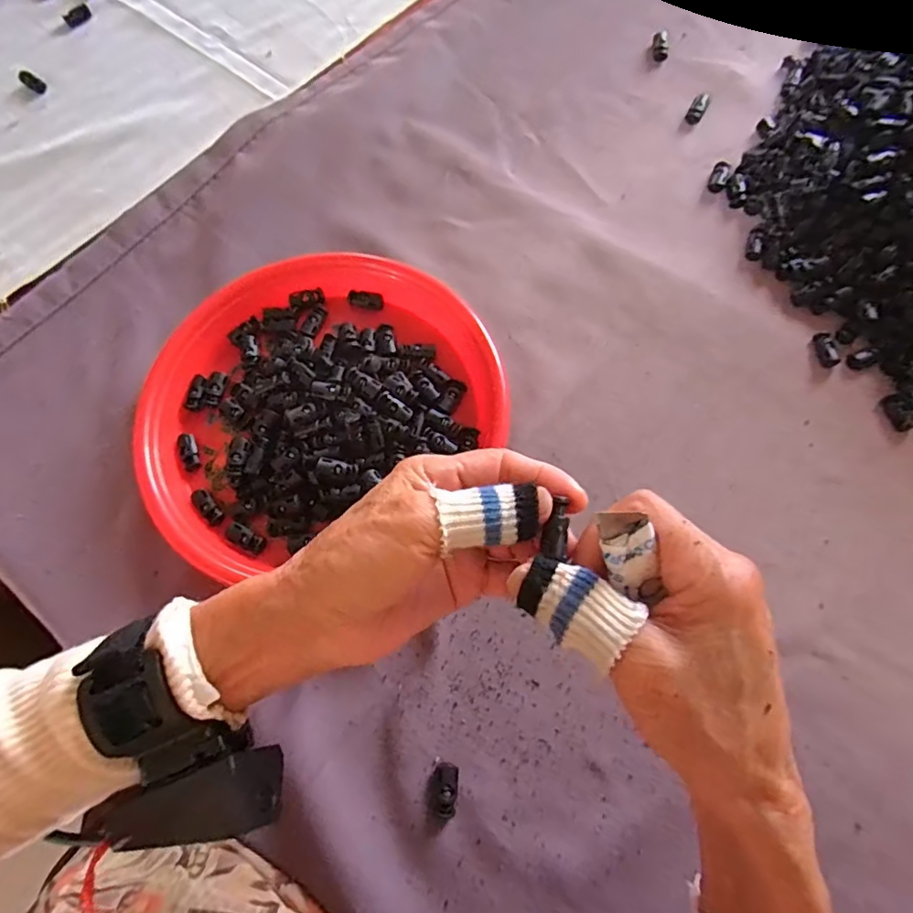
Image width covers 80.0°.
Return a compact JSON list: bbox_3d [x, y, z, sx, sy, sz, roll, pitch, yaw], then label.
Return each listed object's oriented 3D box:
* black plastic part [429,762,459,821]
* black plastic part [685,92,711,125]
[{"bbox_3d":[-0.007,0.199,0.323,0.016,0.007,0.028,8,72,5],"label":"black plastic part"},{"bbox_3d":[0.221,-0.319,0.497,0.014,0.012,0.030,25,74,10],"label":"black plastic part"}]

